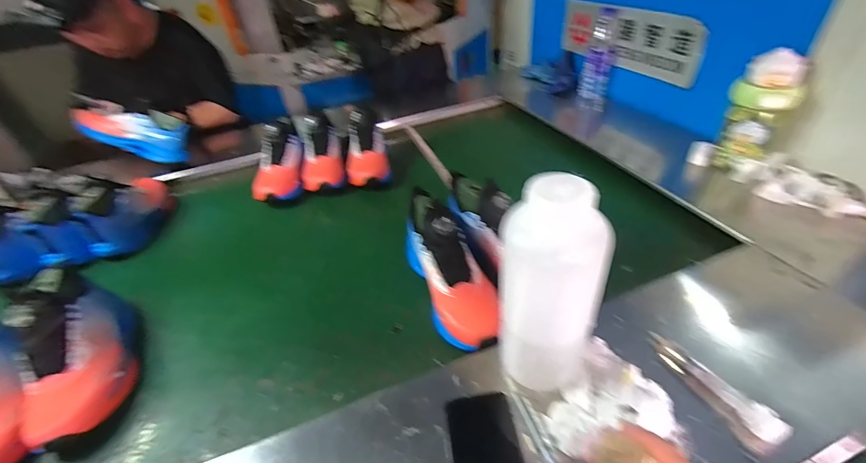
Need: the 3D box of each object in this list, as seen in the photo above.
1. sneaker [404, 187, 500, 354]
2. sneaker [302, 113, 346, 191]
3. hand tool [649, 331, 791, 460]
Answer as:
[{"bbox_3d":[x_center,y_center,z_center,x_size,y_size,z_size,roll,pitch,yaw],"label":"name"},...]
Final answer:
[{"bbox_3d":[0.021,0.043,0.544,0.090,0.087,0.264,-18,64,-13],"label":"sneaker"},{"bbox_3d":[-0.278,-0.205,0.893,0.106,0.085,0.245,-13,61,-7],"label":"sneaker"},{"bbox_3d":[0.305,0.169,0.406,0.027,0.031,0.142,-20,40,-16],"label":"hand tool"}]

